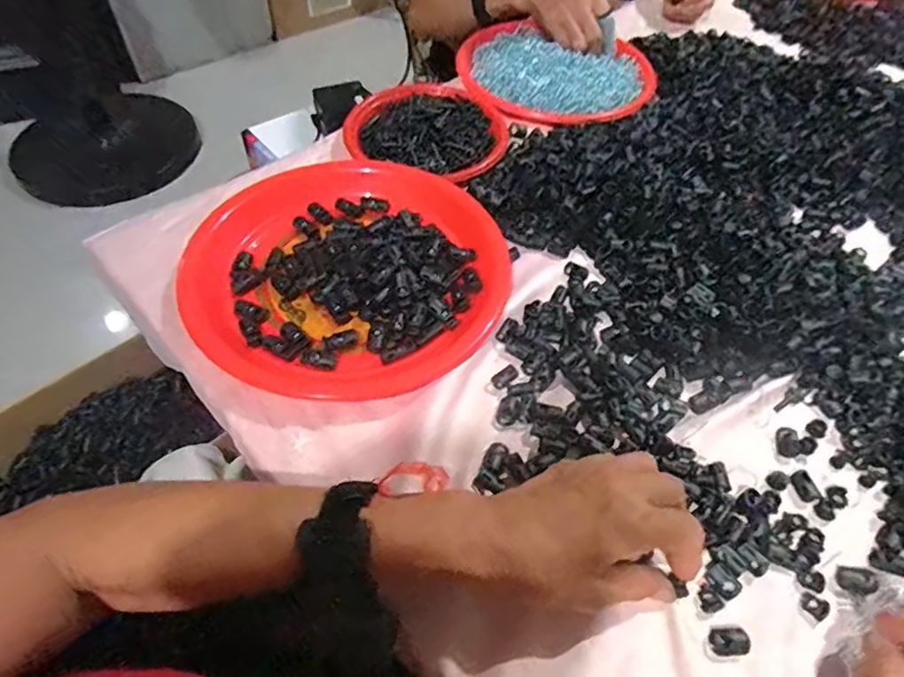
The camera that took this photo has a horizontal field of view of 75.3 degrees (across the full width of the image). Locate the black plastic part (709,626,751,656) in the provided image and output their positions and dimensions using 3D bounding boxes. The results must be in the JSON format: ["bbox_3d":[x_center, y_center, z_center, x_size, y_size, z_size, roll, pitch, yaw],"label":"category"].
[{"bbox_3d":[0.161,0.175,0.339,0.021,0.007,0.015,-7,57,0],"label":"black plastic part"}]

